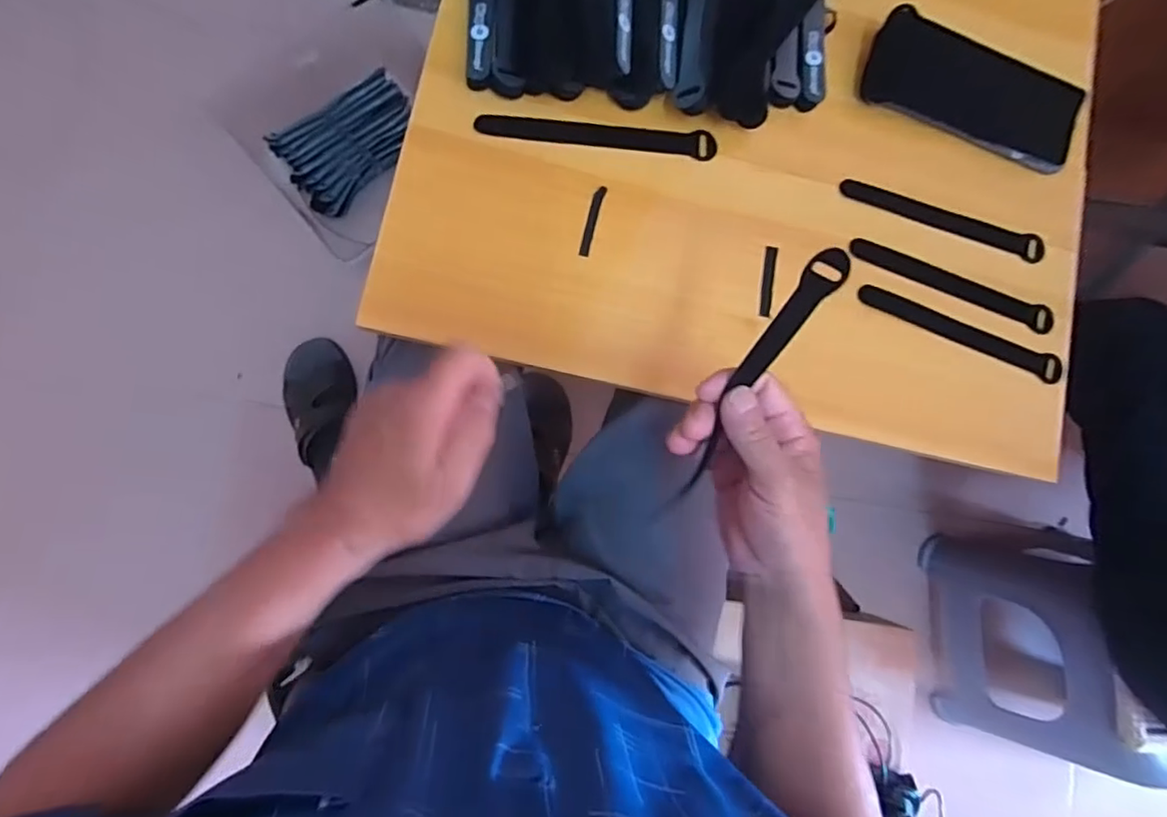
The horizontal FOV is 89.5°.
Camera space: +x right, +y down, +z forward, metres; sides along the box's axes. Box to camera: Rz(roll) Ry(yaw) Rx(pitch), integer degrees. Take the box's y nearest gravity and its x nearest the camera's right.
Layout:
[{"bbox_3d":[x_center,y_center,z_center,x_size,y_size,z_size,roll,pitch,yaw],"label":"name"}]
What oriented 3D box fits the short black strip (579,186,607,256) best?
[{"bbox_3d":[0.007,-0.153,0.480,0.009,0.004,0.060,16,82,-6],"label":"short black strip"}]

